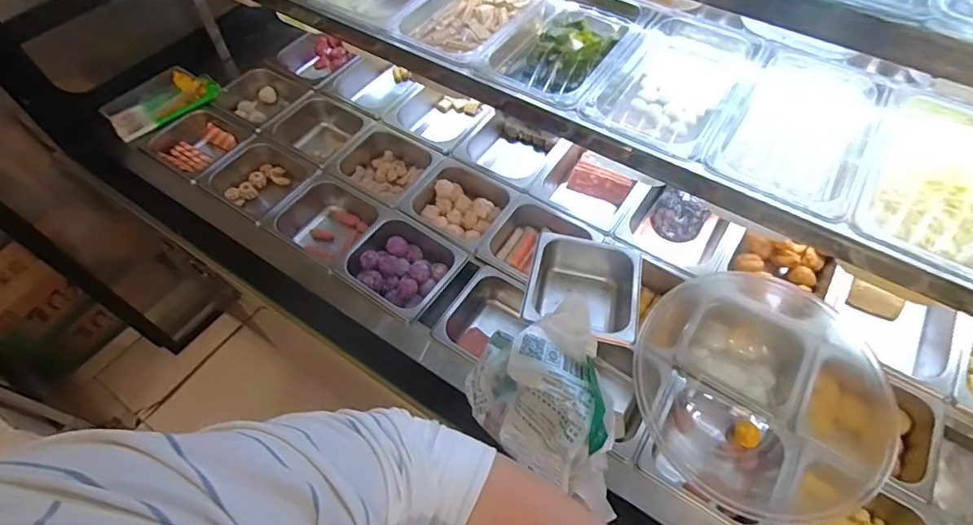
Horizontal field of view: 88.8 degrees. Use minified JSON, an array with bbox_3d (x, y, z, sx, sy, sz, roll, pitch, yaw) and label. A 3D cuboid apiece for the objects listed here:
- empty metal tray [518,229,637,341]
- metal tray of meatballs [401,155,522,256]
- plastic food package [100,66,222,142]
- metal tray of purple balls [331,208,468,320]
[{"bbox_3d":[0.144,0.047,0.755,0.154,0.094,0.174,12,59,8],"label":"empty metal tray"},{"bbox_3d":[-0.046,-0.096,0.934,0.175,0.084,0.162,29,63,18],"label":"metal tray of meatballs"},{"bbox_3d":[-0.679,-0.337,1.043,0.118,0.023,0.210,38,69,16],"label":"plastic food package"},{"bbox_3d":[-0.140,0.015,0.859,0.171,0.078,0.165,33,64,19],"label":"metal tray of purple balls"}]

